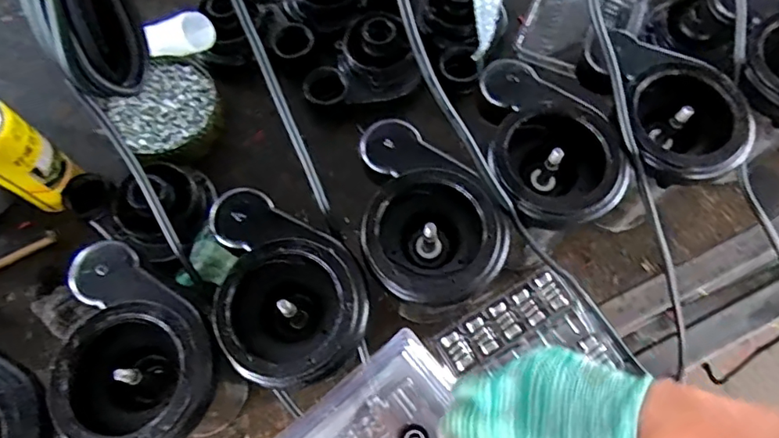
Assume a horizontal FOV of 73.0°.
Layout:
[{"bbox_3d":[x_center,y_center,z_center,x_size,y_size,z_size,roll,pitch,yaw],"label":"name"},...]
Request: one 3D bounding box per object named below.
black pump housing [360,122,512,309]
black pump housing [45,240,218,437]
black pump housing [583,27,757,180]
[{"bbox_3d":[0.021,-0.003,0.456,0.111,0.059,0.163,-34,73,-12],"label":"black pump housing"},{"bbox_3d":[-0.209,0.108,0.420,0.165,0.072,0.121,42,75,14],"label":"black pump housing"},{"bbox_3d":[0.255,-0.101,0.491,0.105,0.056,0.149,-15,70,-6],"label":"black pump housing"}]

